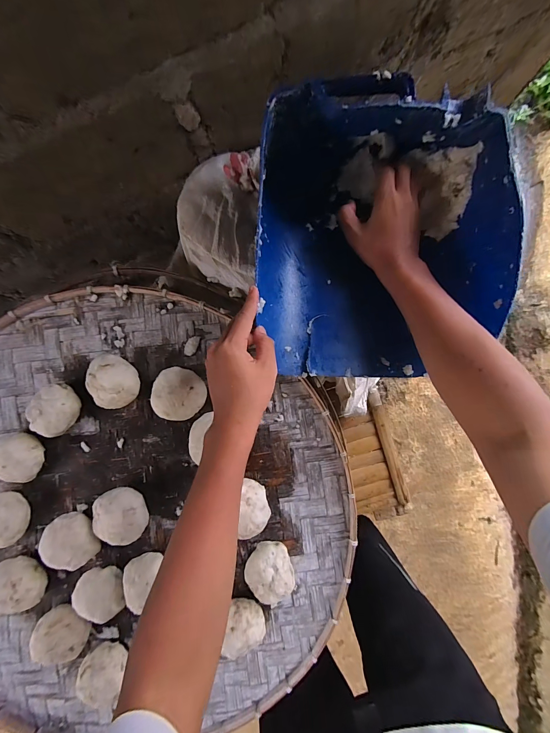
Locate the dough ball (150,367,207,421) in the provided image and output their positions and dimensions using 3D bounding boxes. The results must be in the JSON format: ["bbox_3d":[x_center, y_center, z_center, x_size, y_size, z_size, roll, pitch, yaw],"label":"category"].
[{"bbox_3d":[-0.146,0.041,0.468,0.080,0.058,0.074,0,92,3],"label":"dough ball"}]

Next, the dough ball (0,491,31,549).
[{"bbox_3d":[-0.431,0.241,0.478,0.068,0.048,0.083,-33,90,4],"label":"dough ball"}]

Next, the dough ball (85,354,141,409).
[{"bbox_3d":[-0.248,0.024,0.470,0.069,0.060,0.080,-36,90,4],"label":"dough ball"}]

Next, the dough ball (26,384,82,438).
[{"bbox_3d":[-0.345,0.069,0.477,0.067,0.051,0.077,23,93,2],"label":"dough ball"}]

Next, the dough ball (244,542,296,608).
[{"bbox_3d":[-0.006,0.304,0.452,0.069,0.061,0.068,27,93,2],"label":"dough ball"}]

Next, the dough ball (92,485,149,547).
[{"bbox_3d":[-0.234,0.226,0.462,0.080,0.057,0.073,27,93,2],"label":"dough ball"}]

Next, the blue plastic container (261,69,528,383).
[{"bbox_3d":[0.129,-0.157,0.412,0.286,0.139,0.337,0,92,3],"label":"blue plastic container"}]

